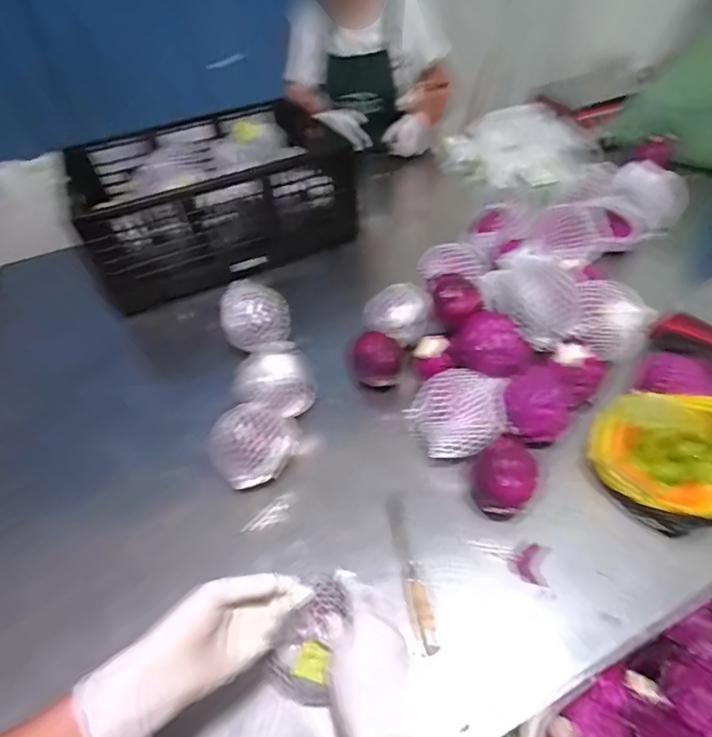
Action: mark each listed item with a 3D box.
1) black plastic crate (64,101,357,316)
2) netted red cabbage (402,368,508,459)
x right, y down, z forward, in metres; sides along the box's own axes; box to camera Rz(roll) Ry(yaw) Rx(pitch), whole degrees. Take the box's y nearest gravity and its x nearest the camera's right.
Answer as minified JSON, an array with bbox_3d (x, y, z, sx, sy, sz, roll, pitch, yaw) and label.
[{"bbox_3d":[-0.331,-0.407,1.064,0.585,0.224,0.356,-24,50,-16],"label":"black plastic crate"},{"bbox_3d":[0.154,0.070,0.672,0.128,0.119,0.110,-19,49,-11],"label":"netted red cabbage"}]

